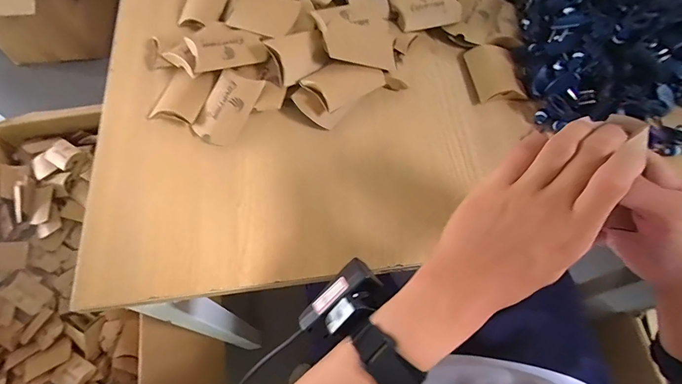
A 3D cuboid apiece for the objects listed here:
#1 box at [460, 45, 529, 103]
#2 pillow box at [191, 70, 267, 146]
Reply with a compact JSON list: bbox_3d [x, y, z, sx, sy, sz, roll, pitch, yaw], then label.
[{"bbox_3d":[0.186,-0.148,0.468,0.057,0.015,0.082,-4,64,-3],"label":"box"},{"bbox_3d":[-0.126,-0.094,0.432,0.055,0.017,0.087,24,85,10],"label":"pillow box"}]

